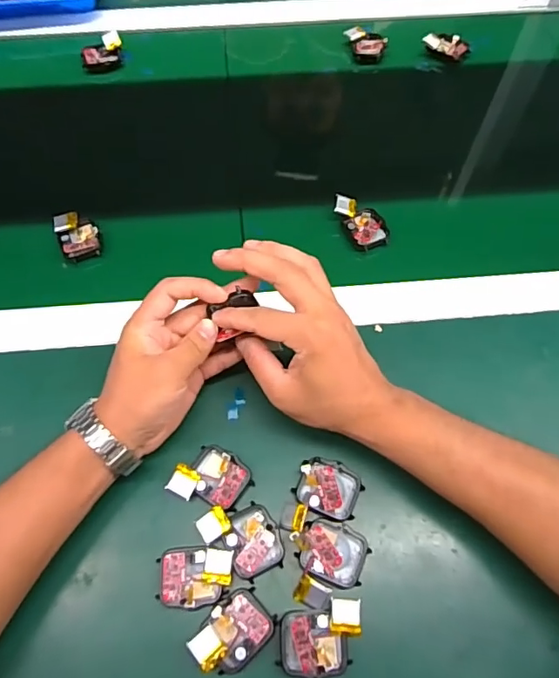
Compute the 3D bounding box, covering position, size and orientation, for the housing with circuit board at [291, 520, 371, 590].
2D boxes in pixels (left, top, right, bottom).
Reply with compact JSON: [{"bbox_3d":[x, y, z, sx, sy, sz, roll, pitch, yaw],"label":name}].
[{"bbox_3d":[0.035,0.149,0.355,0.051,0.015,0.039,20,66,9],"label":"housing with circuit board"}]

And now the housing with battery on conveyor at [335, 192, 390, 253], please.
[{"bbox_3d":[0.081,-0.116,0.490,0.038,0.019,0.061,-31,68,-14],"label":"housing with battery on conveyor"}]

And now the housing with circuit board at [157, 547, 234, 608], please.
[{"bbox_3d":[-0.058,0.163,0.345,0.051,0.010,0.037,-2,64,-1],"label":"housing with circuit board"}]

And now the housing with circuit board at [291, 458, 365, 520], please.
[{"bbox_3d":[0.037,0.111,0.374,0.046,0.019,0.038,20,66,9],"label":"housing with circuit board"}]

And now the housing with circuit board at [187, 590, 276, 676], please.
[{"bbox_3d":[-0.031,0.192,0.329,0.051,0.013,0.038,-39,70,-17],"label":"housing with circuit board"}]

